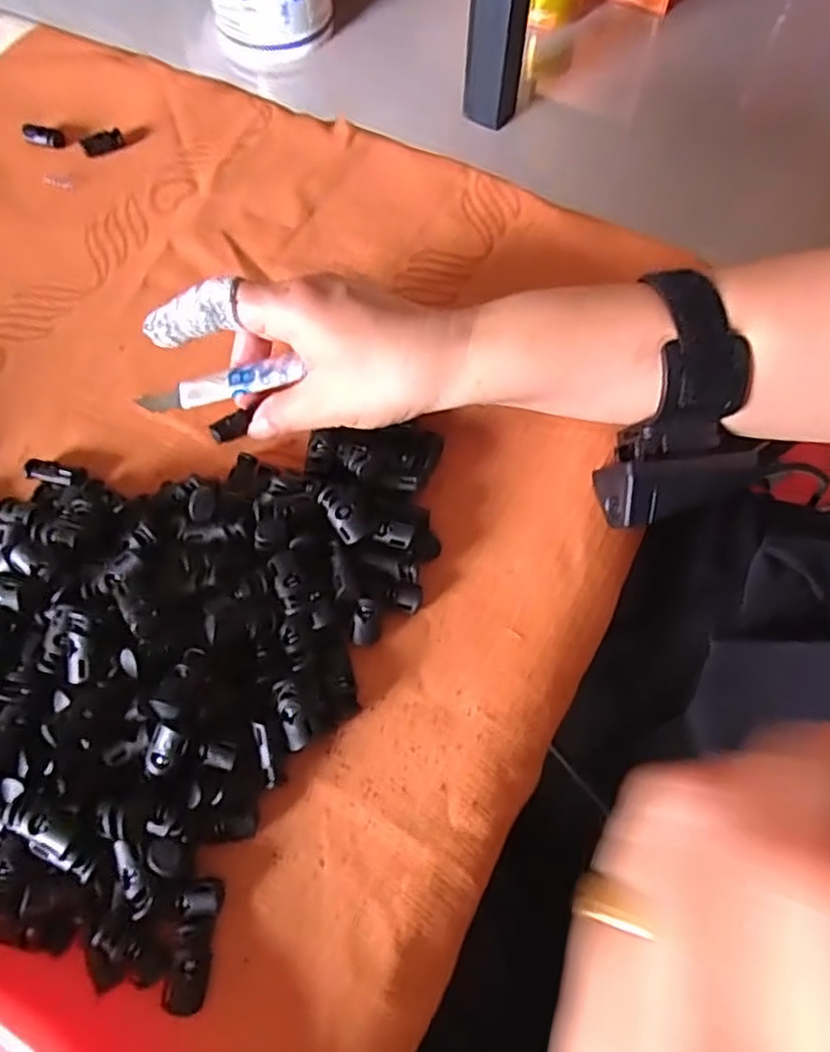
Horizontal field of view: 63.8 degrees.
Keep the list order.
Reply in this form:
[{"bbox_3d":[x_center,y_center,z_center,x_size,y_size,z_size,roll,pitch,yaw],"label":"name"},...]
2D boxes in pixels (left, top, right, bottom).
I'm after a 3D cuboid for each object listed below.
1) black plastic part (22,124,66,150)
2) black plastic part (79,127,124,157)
[{"bbox_3d":[-0.243,-0.254,0.434,0.031,0.006,0.015,14,66,6],"label":"black plastic part"},{"bbox_3d":[-0.201,-0.248,0.430,0.026,0.009,0.010,-34,70,-15],"label":"black plastic part"}]

